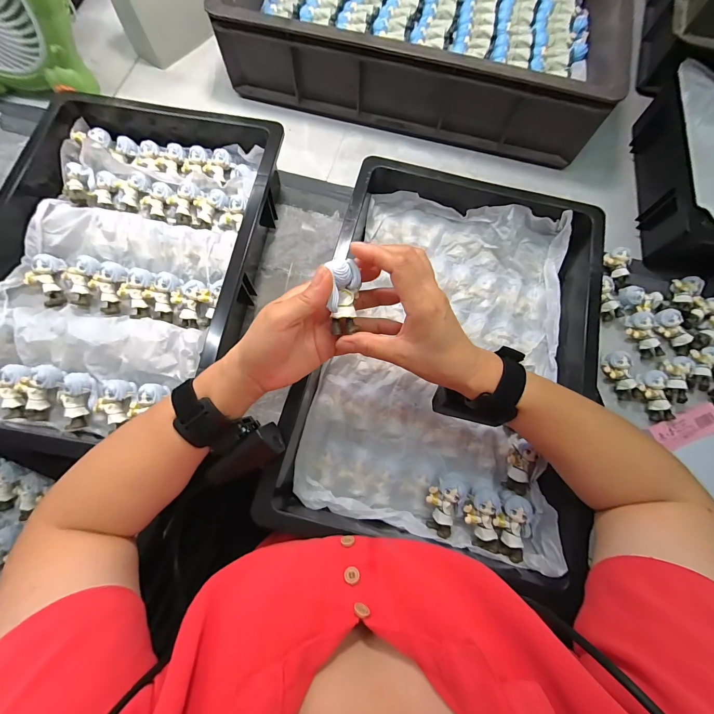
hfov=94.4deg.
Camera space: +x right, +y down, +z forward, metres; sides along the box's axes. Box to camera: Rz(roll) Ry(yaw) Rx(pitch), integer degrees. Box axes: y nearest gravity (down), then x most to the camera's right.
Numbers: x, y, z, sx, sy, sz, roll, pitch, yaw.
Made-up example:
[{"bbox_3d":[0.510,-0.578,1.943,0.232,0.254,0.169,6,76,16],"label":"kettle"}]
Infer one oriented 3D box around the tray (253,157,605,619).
[{"bbox_3d":[0.100,-0.007,0.379,0.288,0.083,0.407,14,75,2],"label":"tray"}]

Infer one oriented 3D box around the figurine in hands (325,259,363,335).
[{"bbox_3d":[-0.010,-0.048,0.267,0.023,0.021,0.058,-1,109,-2],"label":"figurine in hands"}]

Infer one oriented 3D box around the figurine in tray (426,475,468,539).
[{"bbox_3d":[0.091,0.154,0.347,0.036,0.026,0.059,21,75,4],"label":"figurine in tray"}]

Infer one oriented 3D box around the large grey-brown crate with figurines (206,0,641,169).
[{"bbox_3d":[0.112,-0.539,0.524,0.536,0.128,0.368,16,75,3],"label":"large grey-brown crate with figurines"}]

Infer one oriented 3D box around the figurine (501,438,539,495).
[{"bbox_3d":[0.178,0.121,0.362,0.028,0.020,0.051,9,89,1],"label":"figurine"}]

